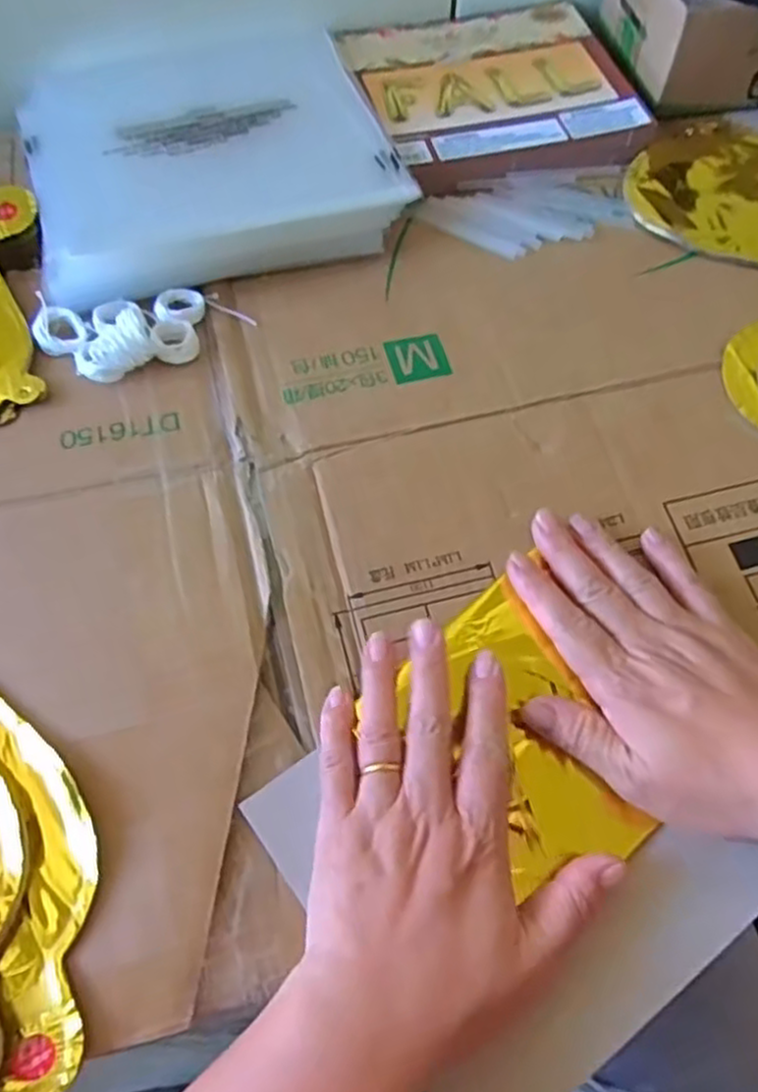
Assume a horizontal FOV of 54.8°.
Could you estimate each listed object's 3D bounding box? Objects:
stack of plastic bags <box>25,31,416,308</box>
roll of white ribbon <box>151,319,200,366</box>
[{"bbox_3d":[-0.118,-0.272,0.491,0.225,0.026,0.233,-16,65,-8],"label":"stack of plastic bags"},{"bbox_3d":[-0.117,-0.118,0.421,0.025,0.009,0.027,0,64,0],"label":"roll of white ribbon"}]

